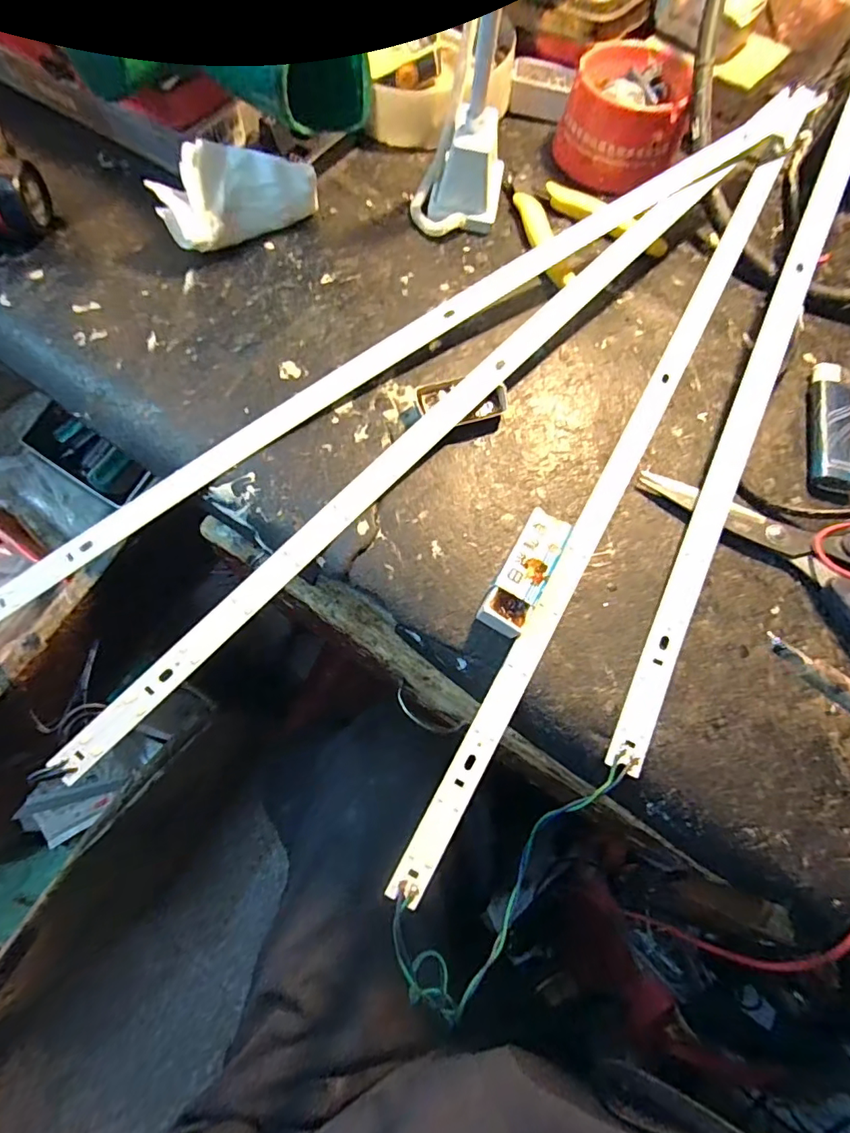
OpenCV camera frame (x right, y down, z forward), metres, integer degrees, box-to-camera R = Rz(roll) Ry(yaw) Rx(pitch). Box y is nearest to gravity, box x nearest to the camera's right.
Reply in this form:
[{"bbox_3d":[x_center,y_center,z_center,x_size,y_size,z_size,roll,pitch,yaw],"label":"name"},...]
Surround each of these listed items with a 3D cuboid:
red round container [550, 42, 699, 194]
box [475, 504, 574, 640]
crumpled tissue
[{"bbox_3d":[0.140,-0.315,0.352,0.080,0.047,0.089,18,70,4],"label":"red round container"},{"bbox_3d":[0.047,0.004,0.246,0.021,0.020,0.062,28,71,7],"label":"box"},{"bbox_3d":[-0.114,-0.226,0.309,0.092,0.044,0.034,-30,74,-13],"label":"crumpled tissue"}]

